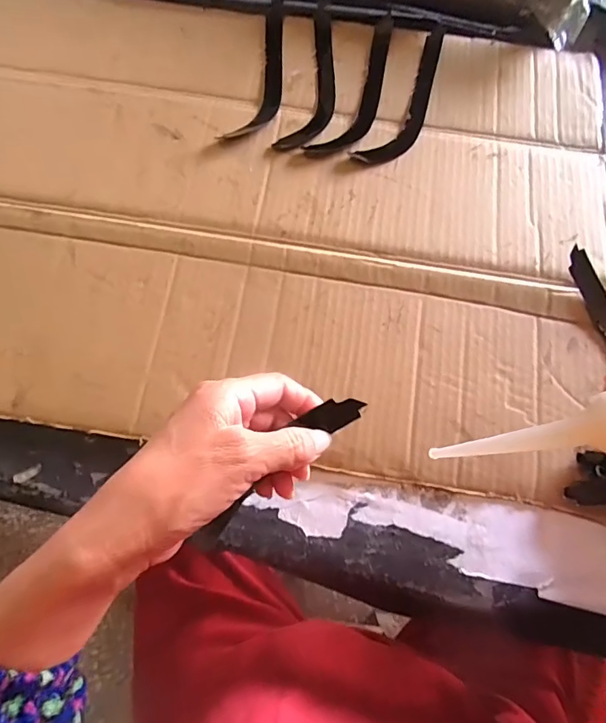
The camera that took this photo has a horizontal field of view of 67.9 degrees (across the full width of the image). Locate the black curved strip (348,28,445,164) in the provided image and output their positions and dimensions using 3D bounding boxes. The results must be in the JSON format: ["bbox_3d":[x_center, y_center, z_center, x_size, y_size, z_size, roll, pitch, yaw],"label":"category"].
[{"bbox_3d":[0.114,-0.268,0.458,0.045,0.007,0.198,28,71,9],"label":"black curved strip"}]

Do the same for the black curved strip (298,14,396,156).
[{"bbox_3d":[0.063,-0.275,0.453,0.046,0.012,0.190,24,71,8],"label":"black curved strip"}]

